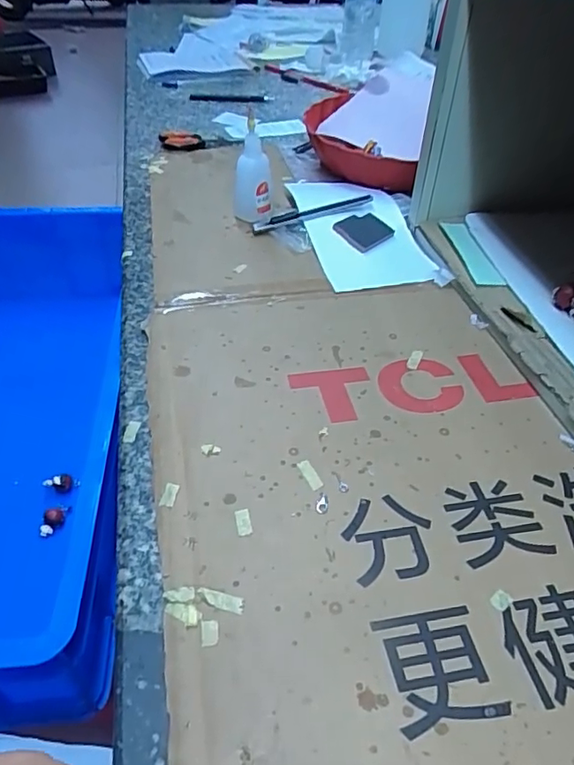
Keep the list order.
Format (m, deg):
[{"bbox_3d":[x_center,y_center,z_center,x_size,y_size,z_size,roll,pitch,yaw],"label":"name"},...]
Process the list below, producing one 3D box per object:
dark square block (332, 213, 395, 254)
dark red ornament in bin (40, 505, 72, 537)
[{"bbox_3d":[0.074,-0.145,0.520,0.046,0.004,0.045,-32,66,-23],"label":"dark square block"},{"bbox_3d":[-0.240,0.141,0.565,0.018,0.021,0.036,22,46,21],"label":"dark red ornament in bin"}]

